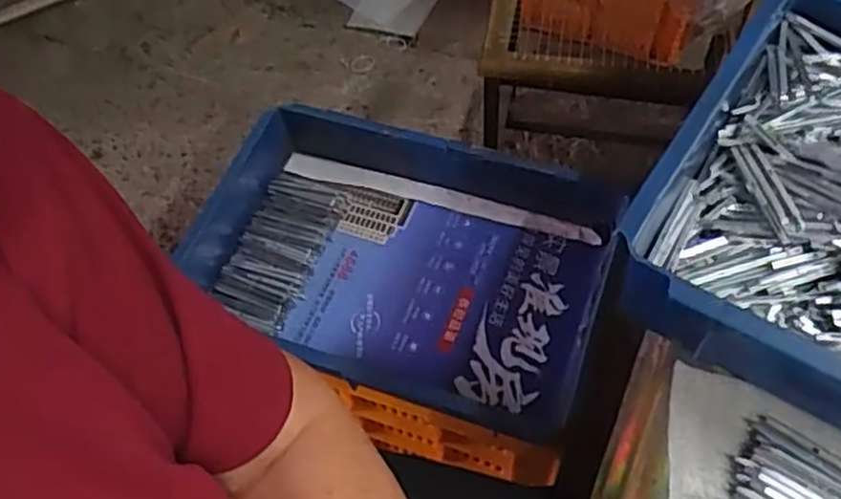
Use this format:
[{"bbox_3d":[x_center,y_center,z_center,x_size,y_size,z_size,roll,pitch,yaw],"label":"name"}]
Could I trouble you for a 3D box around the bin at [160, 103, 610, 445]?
[{"bbox_3d":[-0.025,0.014,0.787,0.425,0.090,0.274,14,59,12],"label":"bin"}]

